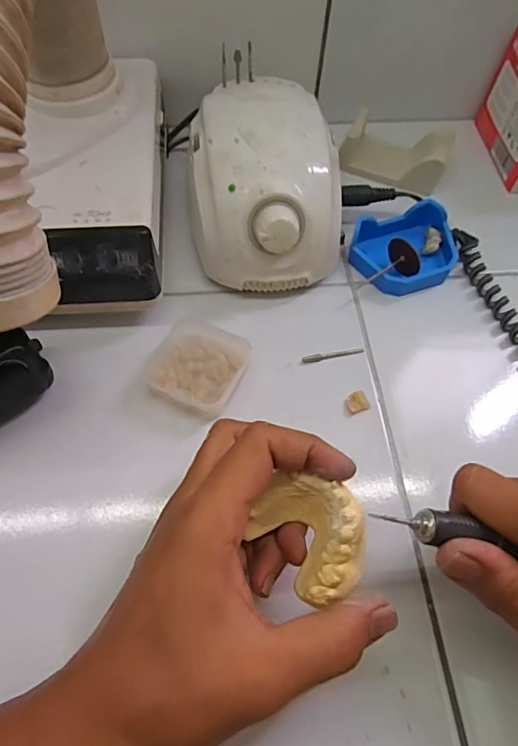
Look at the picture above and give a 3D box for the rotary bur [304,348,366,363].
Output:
[{"bbox_3d":[0.052,-0.012,0.329,0.043,0.004,0.005,-8,62,-8],"label":"rotary bur"}]

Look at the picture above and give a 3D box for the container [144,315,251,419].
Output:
[{"bbox_3d":[-0.040,-0.005,0.313,0.059,0.019,0.063,24,62,10],"label":"container"}]

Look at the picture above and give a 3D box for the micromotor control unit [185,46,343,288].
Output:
[{"bbox_3d":[0.007,-0.136,0.347,0.105,0.077,0.141,-1,62,-4],"label":"micromotor control unit"}]

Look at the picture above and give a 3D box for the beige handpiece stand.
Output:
[{"bbox_3d":[0.116,-0.190,0.409,0.086,0.030,0.060,19,61,7],"label":"beige handpiece stand"}]

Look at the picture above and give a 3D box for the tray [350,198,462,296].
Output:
[{"bbox_3d":[0.113,-0.093,0.363,0.079,0.021,0.065,-18,63,-13],"label":"tray"}]

